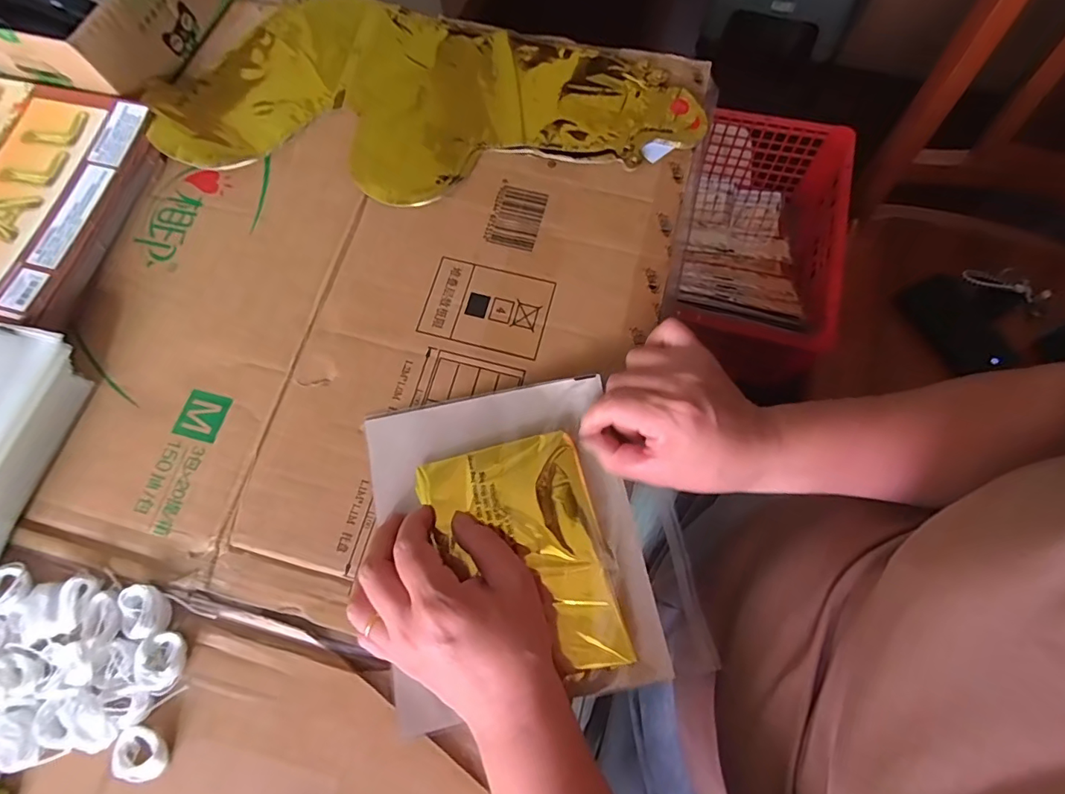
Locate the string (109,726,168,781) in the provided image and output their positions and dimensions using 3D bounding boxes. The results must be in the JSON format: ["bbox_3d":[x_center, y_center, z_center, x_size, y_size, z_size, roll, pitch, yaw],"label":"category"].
[{"bbox_3d":[-0.222,0.202,0.288,0.032,0.011,0.023,23,74,10],"label":"string"}]

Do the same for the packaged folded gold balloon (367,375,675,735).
[{"bbox_3d":[-0.014,0.089,0.324,0.162,0.015,0.191,-12,72,-1],"label":"packaged folded gold balloon"}]

